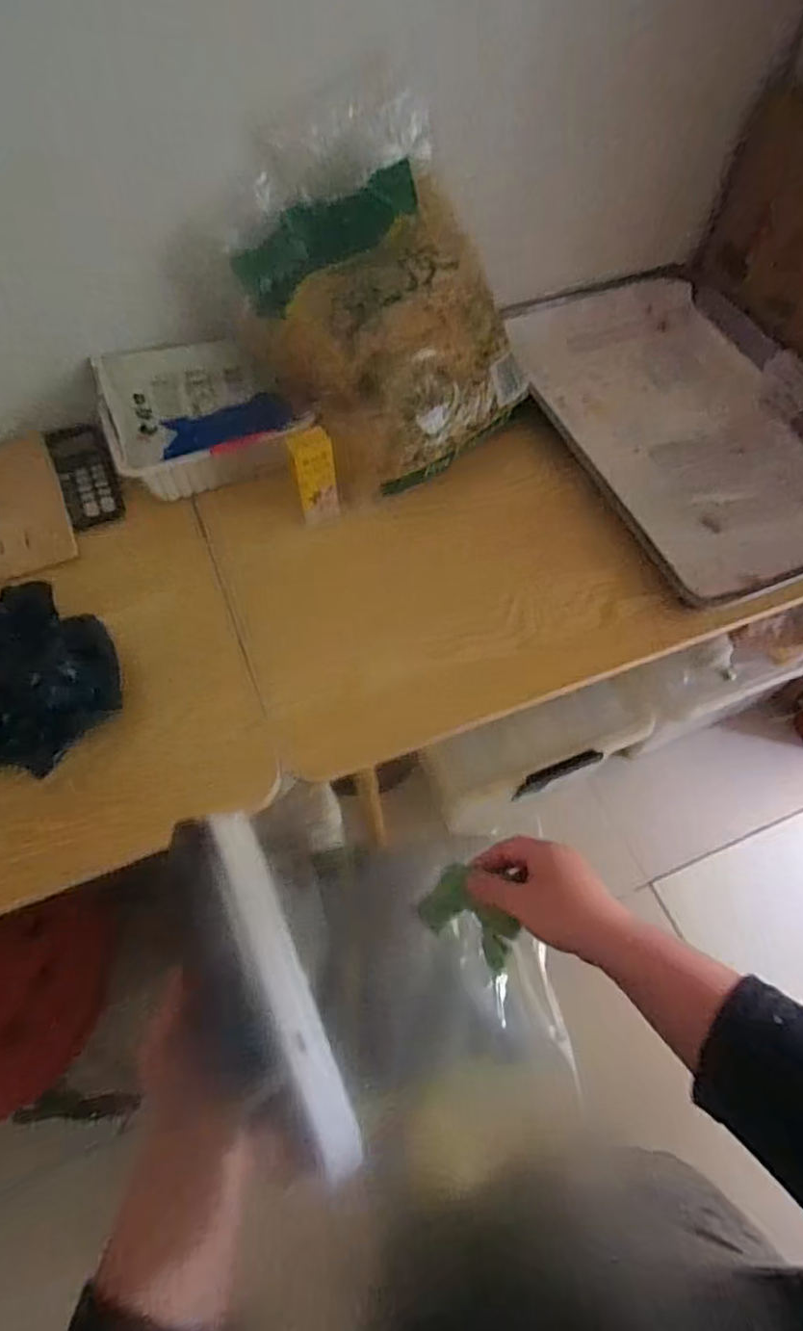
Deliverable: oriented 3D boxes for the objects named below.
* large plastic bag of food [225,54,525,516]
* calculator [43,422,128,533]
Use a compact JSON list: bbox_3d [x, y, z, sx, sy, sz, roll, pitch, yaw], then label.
[{"bbox_3d":[-0.011,-0.442,0.784,0.321,0.307,0.295,-29,65,-14],"label":"large plastic bag of food"},{"bbox_3d":[-0.421,-0.257,0.849,0.070,0.016,0.157,-22,77,-11],"label":"calculator"}]

